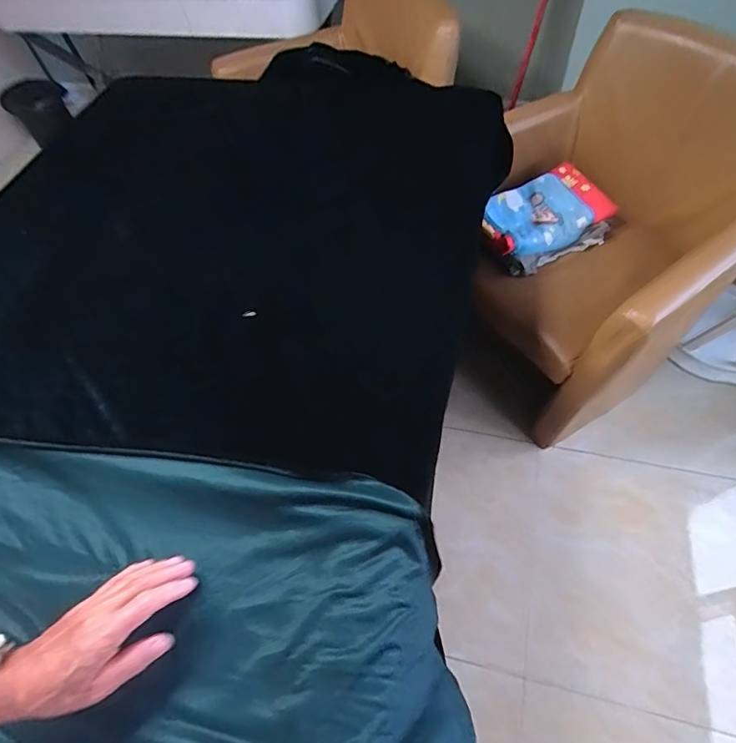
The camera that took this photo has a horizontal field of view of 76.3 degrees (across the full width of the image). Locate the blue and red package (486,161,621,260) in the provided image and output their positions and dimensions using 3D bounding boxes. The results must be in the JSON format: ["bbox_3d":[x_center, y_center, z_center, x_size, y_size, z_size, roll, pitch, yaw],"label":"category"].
[{"bbox_3d":[0.442,-0.403,1.170,0.320,0.053,0.187,-28,69,-8],"label":"blue and red package"}]

